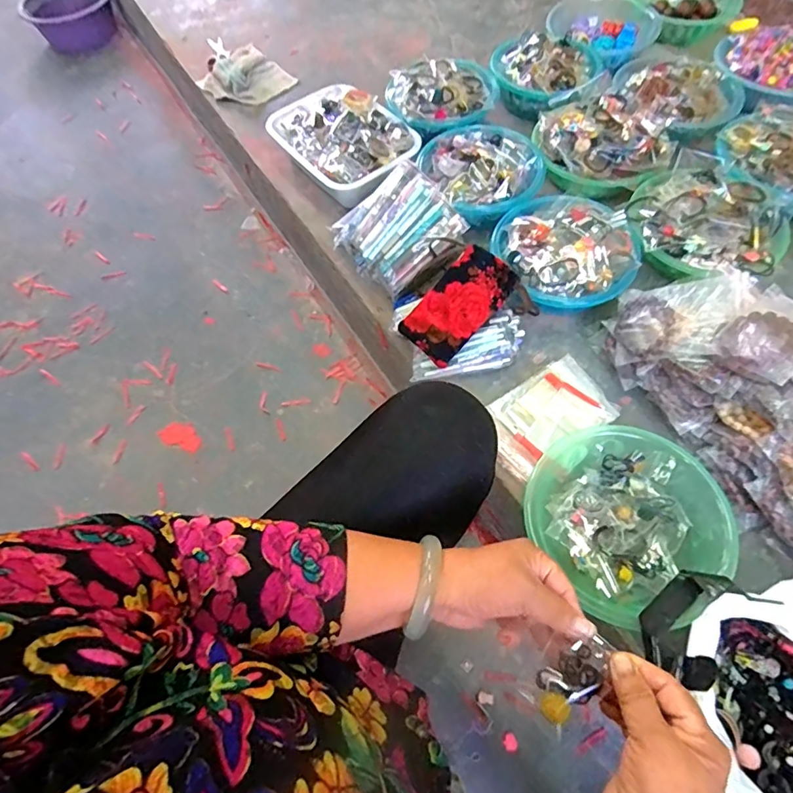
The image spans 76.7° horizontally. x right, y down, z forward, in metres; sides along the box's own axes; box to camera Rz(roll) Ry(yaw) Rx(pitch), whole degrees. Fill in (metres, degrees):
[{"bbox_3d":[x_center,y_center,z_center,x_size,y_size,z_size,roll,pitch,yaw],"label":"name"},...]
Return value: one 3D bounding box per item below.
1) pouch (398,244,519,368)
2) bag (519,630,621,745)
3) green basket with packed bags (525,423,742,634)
[{"bbox_3d":[0.092,-0.135,0.739,0.093,0.016,0.173,40,86,0],"label":"pouch"},{"bbox_3d":[0.125,0.203,0.367,0.040,0.017,0.069,34,81,28],"label":"bag"},{"bbox_3d":[0.285,0.146,0.619,0.227,0.068,0.224,-1,62,2],"label":"green basket with packed bags"}]

